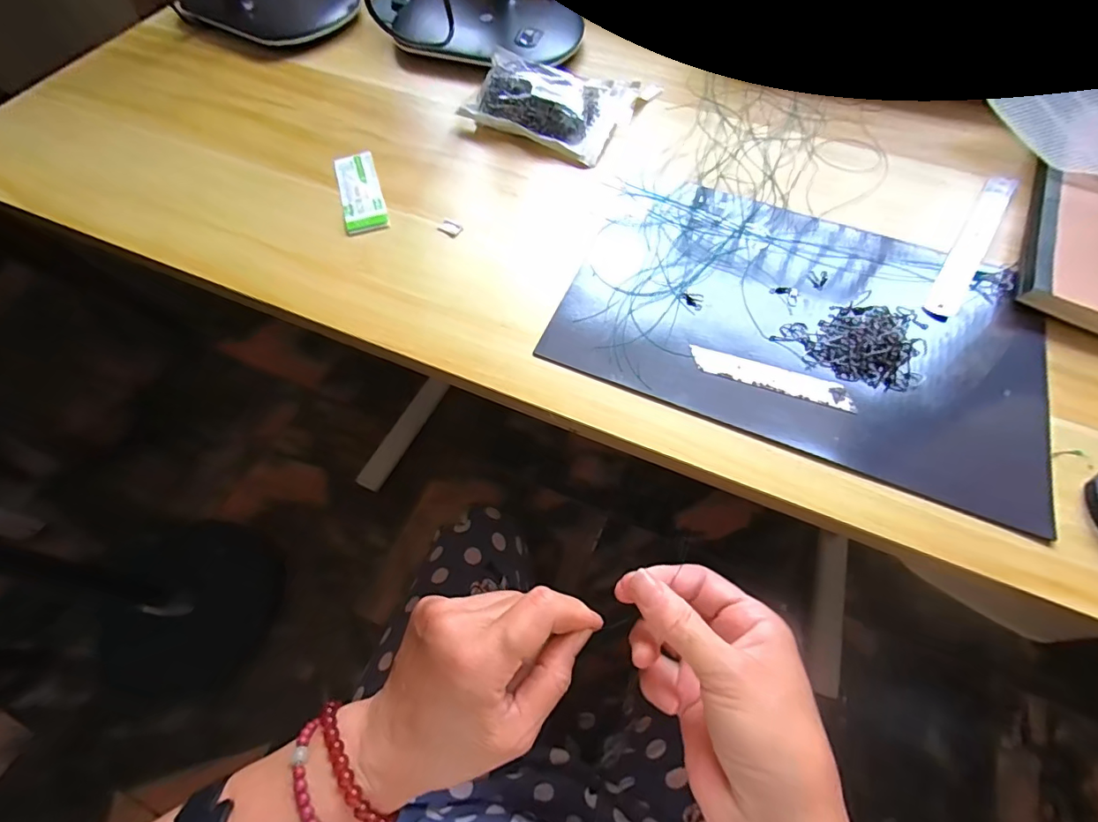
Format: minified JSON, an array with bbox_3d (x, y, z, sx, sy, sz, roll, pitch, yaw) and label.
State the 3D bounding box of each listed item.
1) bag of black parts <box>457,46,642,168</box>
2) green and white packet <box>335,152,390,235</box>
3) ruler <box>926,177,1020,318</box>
[{"bbox_3d":[0.003,-0.274,0.426,0.128,0.033,0.096,24,65,12],"label":"bag of black parts"},{"bbox_3d":[-0.149,-0.175,0.388,0.031,0.004,0.092,-17,64,-8],"label":"green and white packet"},{"bbox_3d":[0.311,-0.126,0.358,0.021,0.004,0.162,33,68,16],"label":"ruler"}]

